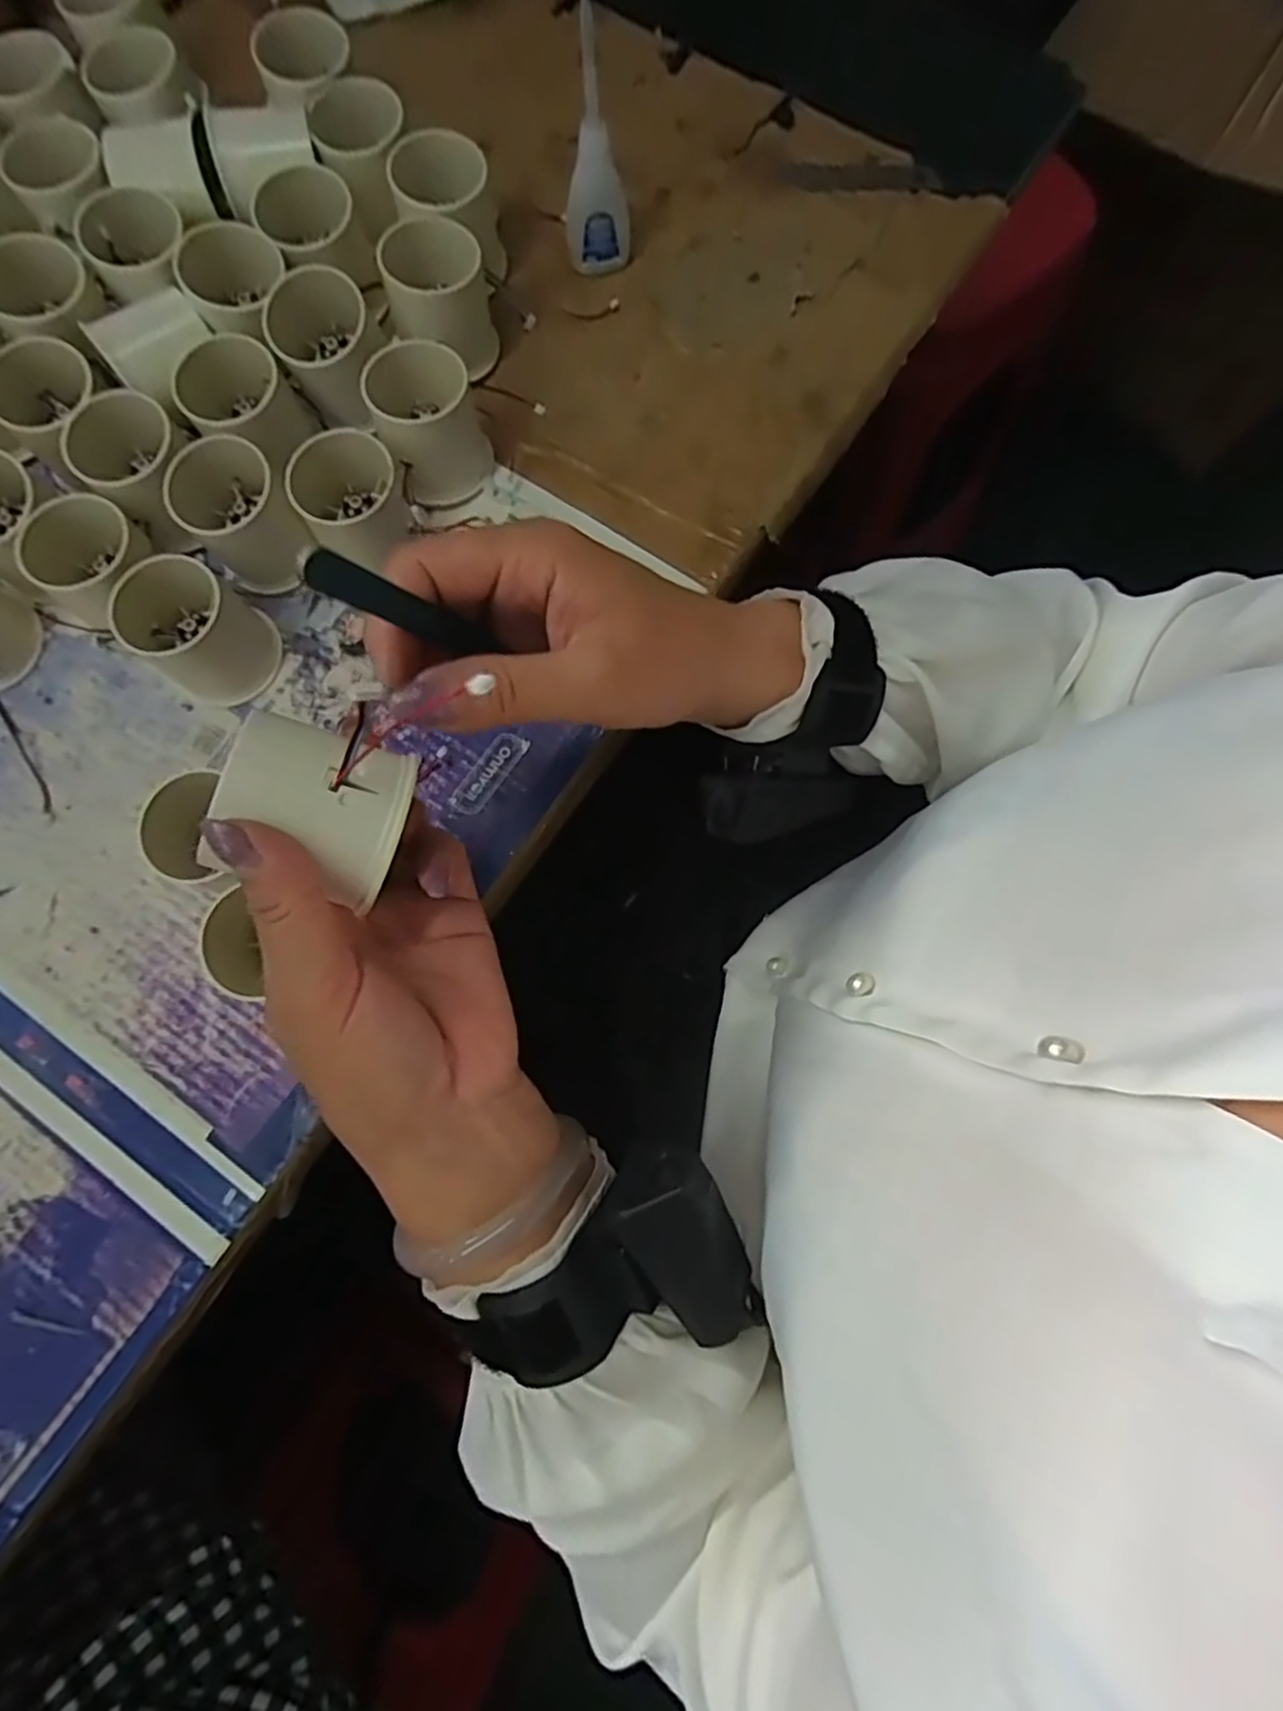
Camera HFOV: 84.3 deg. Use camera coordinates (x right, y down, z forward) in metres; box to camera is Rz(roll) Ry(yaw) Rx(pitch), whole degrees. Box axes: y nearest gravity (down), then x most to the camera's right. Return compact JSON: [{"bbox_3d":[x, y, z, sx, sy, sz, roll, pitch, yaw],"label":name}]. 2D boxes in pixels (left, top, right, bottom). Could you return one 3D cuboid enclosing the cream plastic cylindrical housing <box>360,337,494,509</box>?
[{"bbox_3d":[-0.108,-0.219,0.362,0.051,0.048,0.056,0,80,1],"label":"cream plastic cylindrical housing"}]

